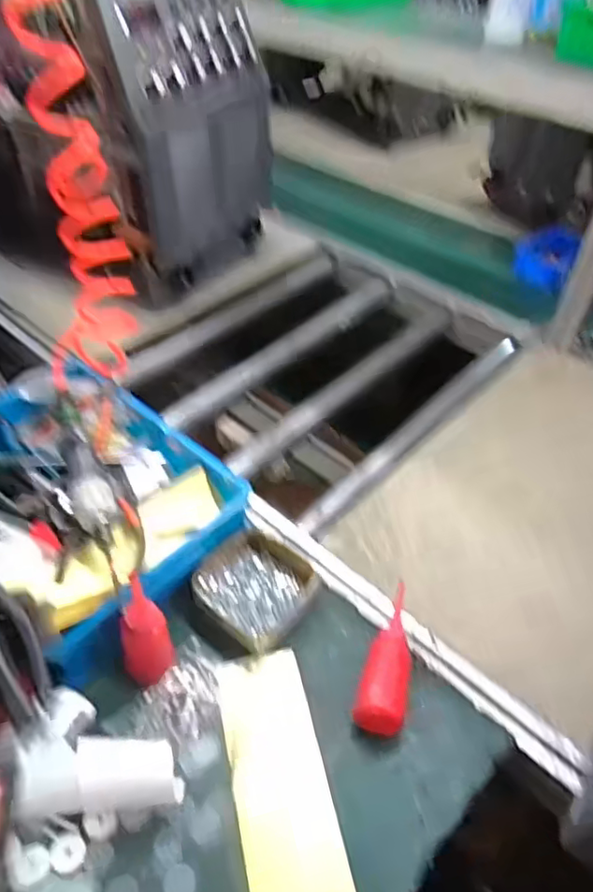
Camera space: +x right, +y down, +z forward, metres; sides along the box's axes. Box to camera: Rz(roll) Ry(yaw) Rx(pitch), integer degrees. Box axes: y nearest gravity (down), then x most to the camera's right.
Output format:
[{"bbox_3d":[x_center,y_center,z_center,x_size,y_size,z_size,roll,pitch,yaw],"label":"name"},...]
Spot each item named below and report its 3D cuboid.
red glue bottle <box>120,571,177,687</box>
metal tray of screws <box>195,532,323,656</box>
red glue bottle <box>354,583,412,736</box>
[{"bbox_3d":[-0.152,0.185,0.585,0.053,0.122,0.048,-27,52,-24],"label":"red glue bottle"},{"bbox_3d":[-0.048,0.161,0.677,0.119,0.034,0.116,33,54,26],"label":"metal tray of screws"},{"bbox_3d":[0.098,0.218,0.634,0.052,0.038,0.177,12,47,10],"label":"red glue bottle"}]

